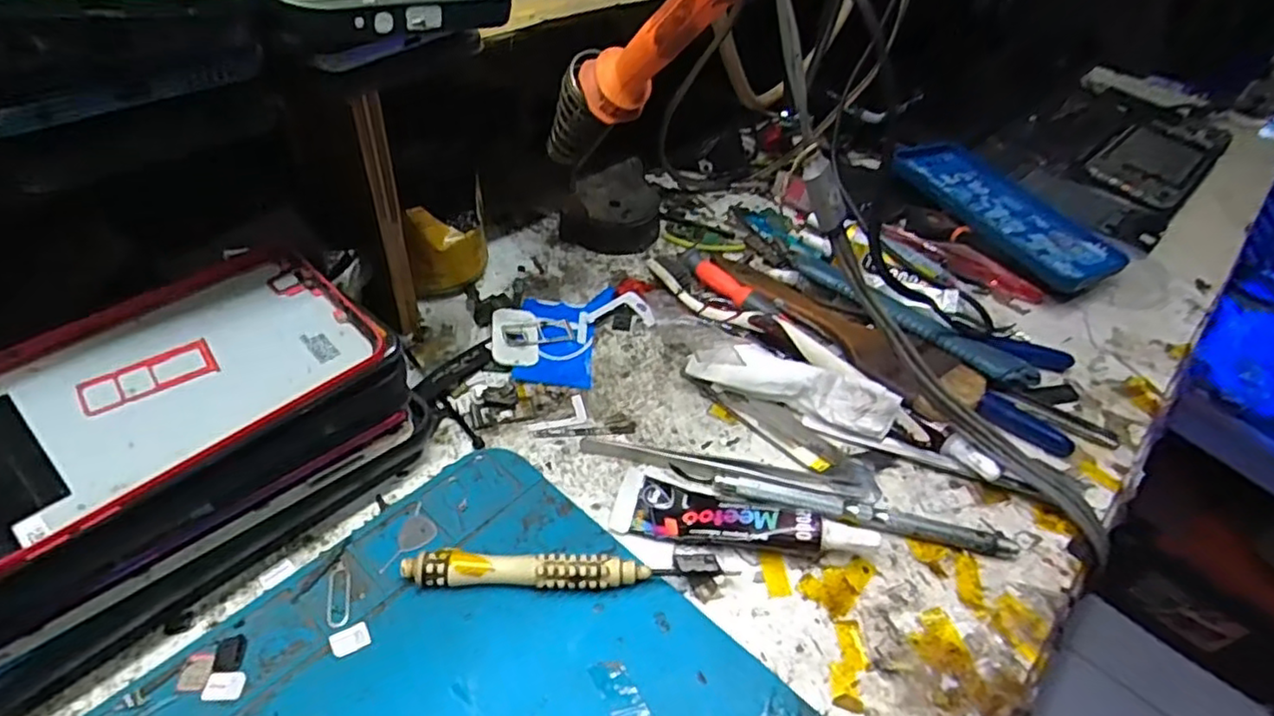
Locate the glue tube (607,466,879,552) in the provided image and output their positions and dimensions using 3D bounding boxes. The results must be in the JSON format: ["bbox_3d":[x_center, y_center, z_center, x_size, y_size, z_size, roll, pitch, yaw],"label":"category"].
[{"bbox_3d":[0.045,0.066,0.286,0.106,0.018,0.030,9,44,3],"label":"glue tube"}]

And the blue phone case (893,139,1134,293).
[{"bbox_3d":[0.251,-0.109,0.471,0.097,0.013,0.168,-17,52,-30],"label":"blue phone case"}]

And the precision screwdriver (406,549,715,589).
[{"bbox_3d":[-0.028,0.083,0.261,0.120,0.012,0.015,0,44,-6],"label":"precision screwdriver"}]

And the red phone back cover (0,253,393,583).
[{"bbox_3d":[-0.165,0.016,0.210,0.076,0.012,0.154,35,51,27],"label":"red phone back cover"}]

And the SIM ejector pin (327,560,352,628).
[{"bbox_3d":[-0.113,0.090,0.254,0.009,0.004,0.026,-9,47,-15],"label":"SIM ejector pin"}]

